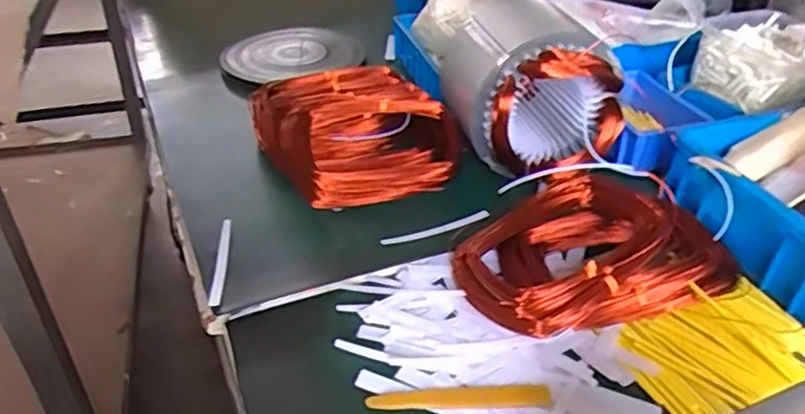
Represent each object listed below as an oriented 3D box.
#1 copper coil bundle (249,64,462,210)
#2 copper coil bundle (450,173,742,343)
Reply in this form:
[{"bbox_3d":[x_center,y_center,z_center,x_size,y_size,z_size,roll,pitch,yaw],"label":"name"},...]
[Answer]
[{"bbox_3d":[-0.055,-0.082,0.695,0.162,0.078,0.213,-20,42,-25],"label":"copper coil bundle"},{"bbox_3d":[0.154,0.035,0.557,0.210,0.060,0.139,-8,38,-11],"label":"copper coil bundle"}]

